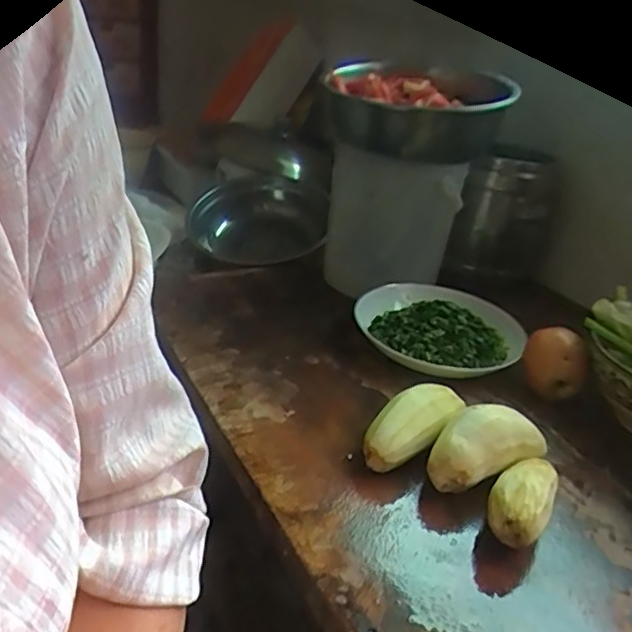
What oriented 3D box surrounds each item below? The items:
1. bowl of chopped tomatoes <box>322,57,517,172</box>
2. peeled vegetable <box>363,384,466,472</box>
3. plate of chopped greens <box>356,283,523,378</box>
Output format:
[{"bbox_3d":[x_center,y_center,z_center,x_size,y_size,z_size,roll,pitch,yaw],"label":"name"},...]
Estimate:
[{"bbox_3d":[0.144,-0.290,0.860,0.247,0.098,0.213,16,28,15],"label":"bowl of chopped tomatoes"},{"bbox_3d":[0.092,0.101,0.552,0.059,0.053,0.124,24,32,28],"label":"peeled vegetable"},{"bbox_3d":[0.153,0.012,0.724,0.181,0.052,0.188,6,27,-3],"label":"plate of chopped greens"}]

